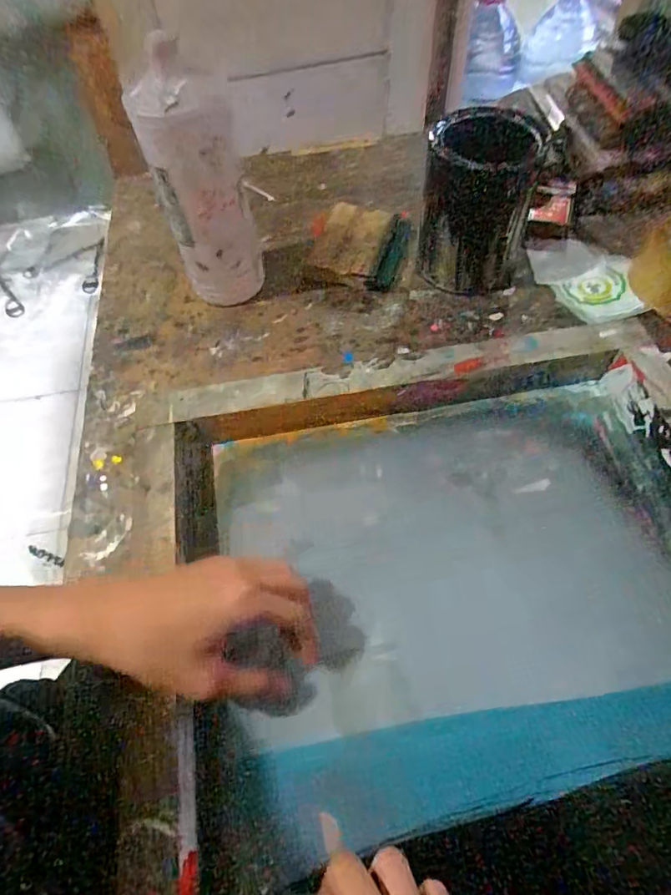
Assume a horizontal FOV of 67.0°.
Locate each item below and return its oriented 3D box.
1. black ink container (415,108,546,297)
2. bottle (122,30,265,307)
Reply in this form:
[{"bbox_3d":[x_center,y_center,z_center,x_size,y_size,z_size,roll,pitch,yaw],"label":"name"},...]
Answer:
[{"bbox_3d":[0.144,-0.245,0.527,0.105,0.143,0.087,12,60,11],"label":"black ink container"},{"bbox_3d":[-0.122,-0.229,0.471,0.076,0.249,0.062,-19,59,-8],"label":"bottle"}]

